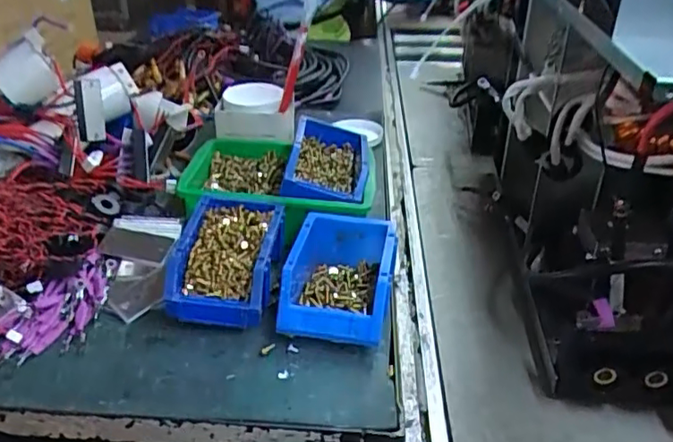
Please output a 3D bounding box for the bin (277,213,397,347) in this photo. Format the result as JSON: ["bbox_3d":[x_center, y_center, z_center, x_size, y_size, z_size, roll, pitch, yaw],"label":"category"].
[{"bbox_3d":[0.004,0.060,0.654,0.113,0.067,0.159,5,31,7],"label":"bin"}]

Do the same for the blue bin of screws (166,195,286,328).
[{"bbox_3d":[-0.121,0.045,0.671,0.110,0.079,0.161,4,31,5],"label":"blue bin of screws"}]

